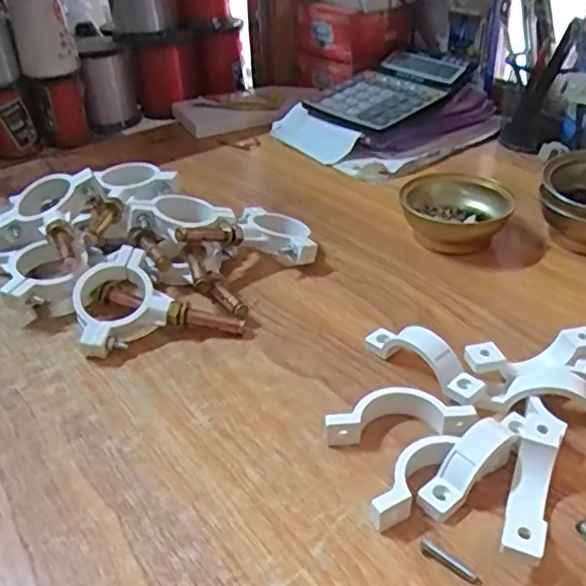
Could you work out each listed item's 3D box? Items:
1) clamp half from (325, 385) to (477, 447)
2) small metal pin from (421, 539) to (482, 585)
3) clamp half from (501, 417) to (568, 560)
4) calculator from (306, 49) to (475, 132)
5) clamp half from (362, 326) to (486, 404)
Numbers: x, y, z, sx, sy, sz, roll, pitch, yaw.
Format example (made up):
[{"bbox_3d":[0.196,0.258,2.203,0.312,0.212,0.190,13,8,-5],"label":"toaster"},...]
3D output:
[{"bbox_3d":[0.064,0.074,0.383,0.087,0.020,0.035,-1,35,1],"label":"clamp half"},{"bbox_3d":[0.078,0.133,0.308,0.032,0.006,0.005,24,42,31],"label":"small metal pin"},{"bbox_3d":[0.124,0.104,0.328,0.020,0.027,0.096,15,38,23],"label":"clamp half"},{"bbox_3d":[0.118,-0.250,0.766,0.171,0.019,0.128,-34,45,-21],"label":"calculator"},{"bbox_3d":[0.085,0.042,0.412,0.020,0.030,0.084,-27,42,-32],"label":"clamp half"}]

